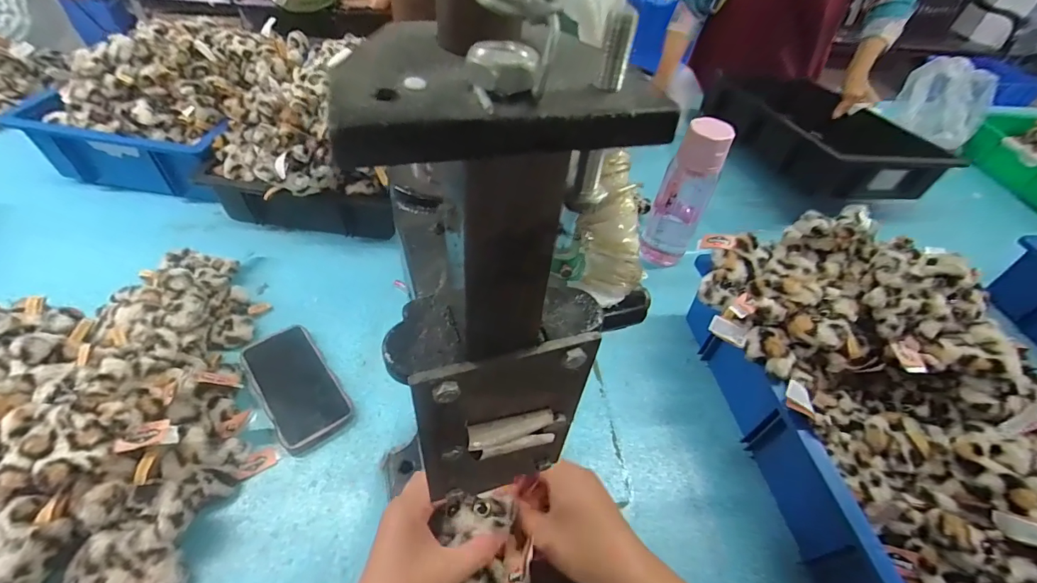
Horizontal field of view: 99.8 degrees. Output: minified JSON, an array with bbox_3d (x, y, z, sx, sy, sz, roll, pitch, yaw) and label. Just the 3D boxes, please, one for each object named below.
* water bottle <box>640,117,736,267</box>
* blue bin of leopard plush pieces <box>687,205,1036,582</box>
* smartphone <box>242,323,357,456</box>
[{"bbox_3d":[0.260,-0.151,0.682,0.071,0.216,0.079,21,48,12],"label":"water bottle"},{"bbox_3d":[0.421,0.119,0.485,0.316,0.175,0.446,-9,49,-15],"label":"blue bin of leopard plush pieces"},{"bbox_3d":[-0.274,0.113,0.538,0.081,0.013,0.175,-28,56,-29],"label":"smartphone"}]

